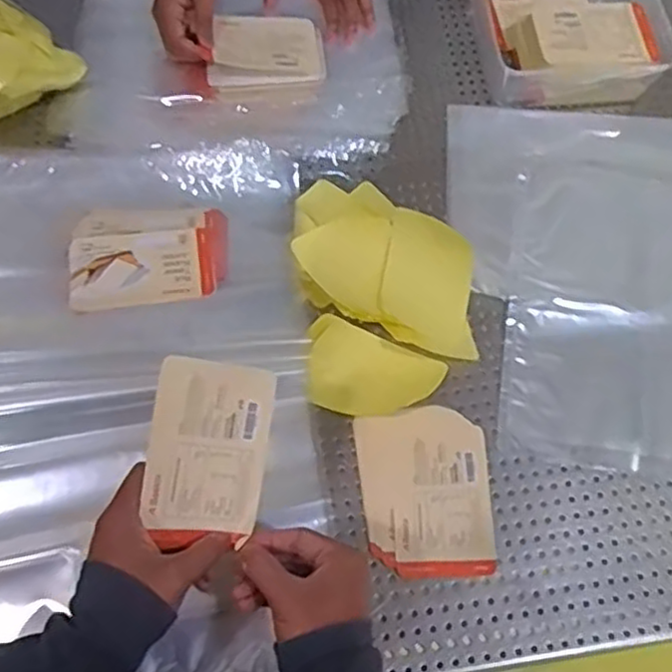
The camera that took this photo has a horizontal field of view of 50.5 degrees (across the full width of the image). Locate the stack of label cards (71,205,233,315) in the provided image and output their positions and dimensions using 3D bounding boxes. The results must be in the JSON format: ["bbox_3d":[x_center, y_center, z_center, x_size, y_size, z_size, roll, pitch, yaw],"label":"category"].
[{"bbox_3d":[-0.176,-0.079,0.674,0.145,0.014,0.110,-9,68,-5],"label":"stack of label cards"}]

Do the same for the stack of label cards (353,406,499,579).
[{"bbox_3d":[0.079,0.136,0.624,0.110,0.009,0.143,-3,68,-3],"label":"stack of label cards"}]

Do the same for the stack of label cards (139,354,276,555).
[{"bbox_3d":[-0.088,0.081,0.493,0.081,0.006,0.120,11,87,-25],"label":"stack of label cards"}]

